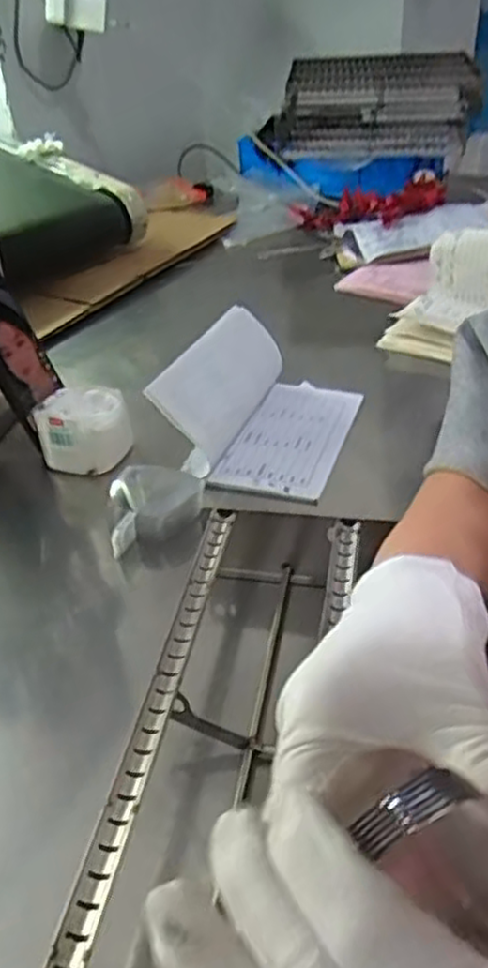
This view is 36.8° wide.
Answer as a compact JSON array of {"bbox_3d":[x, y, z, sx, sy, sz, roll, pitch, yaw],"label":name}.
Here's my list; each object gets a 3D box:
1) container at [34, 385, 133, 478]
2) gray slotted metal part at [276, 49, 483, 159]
[{"bbox_3d":[-0.148,-0.048,0.680,0.080,0.064,0.080,-14,38,-15],"label":"container"},{"bbox_3d":[0.232,-0.651,1.274,0.344,0.144,0.167,-1,36,2],"label":"gray slotted metal part"}]

